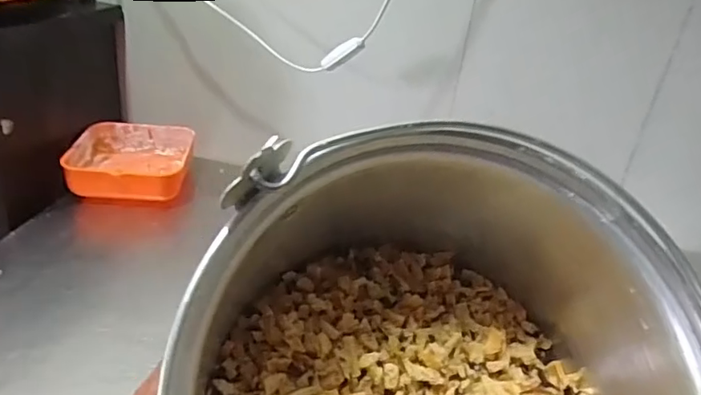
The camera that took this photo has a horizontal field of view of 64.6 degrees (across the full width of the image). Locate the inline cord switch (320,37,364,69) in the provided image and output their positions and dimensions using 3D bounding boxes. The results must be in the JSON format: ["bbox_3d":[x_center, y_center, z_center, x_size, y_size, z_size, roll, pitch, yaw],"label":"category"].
[{"bbox_3d":[-0.010,-0.177,0.673,0.061,0.017,0.014,-24,12,30],"label":"inline cord switch"}]

